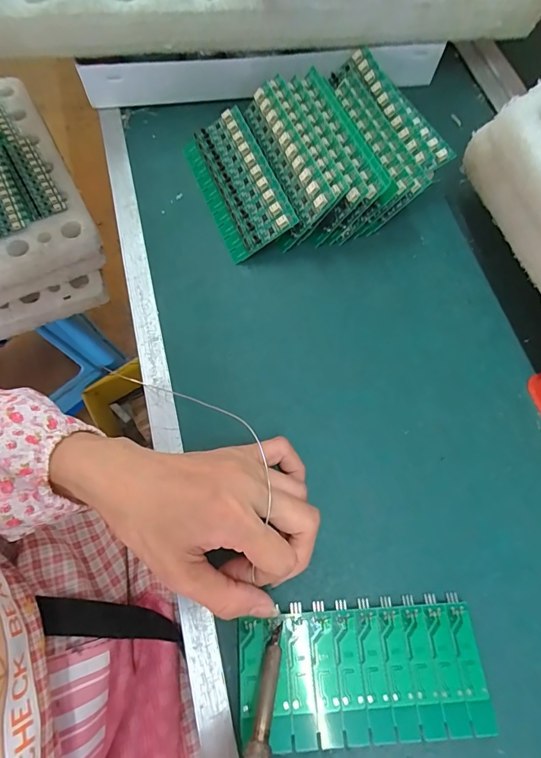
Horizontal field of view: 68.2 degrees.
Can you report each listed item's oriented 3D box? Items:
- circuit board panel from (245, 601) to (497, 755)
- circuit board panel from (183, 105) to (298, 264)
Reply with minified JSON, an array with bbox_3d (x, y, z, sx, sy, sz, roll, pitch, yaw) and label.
[{"bbox_3d":[0.052,0.168,0.229,0.137,0.009,0.061,-2,69,-2],"label":"circuit board panel"},{"bbox_3d":[-0.030,-0.168,0.342,0.060,0.006,0.130,-29,72,17],"label":"circuit board panel"}]

